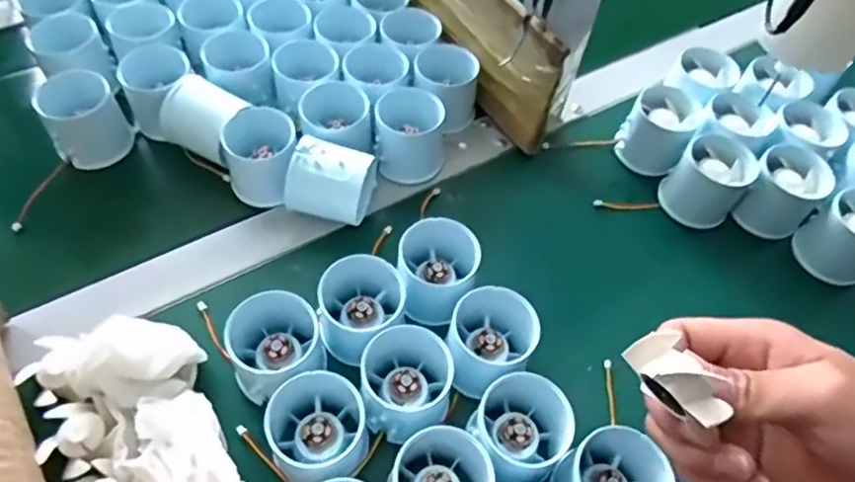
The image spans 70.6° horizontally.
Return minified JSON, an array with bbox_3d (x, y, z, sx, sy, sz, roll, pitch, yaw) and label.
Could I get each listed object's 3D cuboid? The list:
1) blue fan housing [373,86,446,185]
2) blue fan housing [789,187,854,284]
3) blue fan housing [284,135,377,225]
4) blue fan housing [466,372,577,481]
[{"bbox_3d":[-0.014,-0.079,0.466,0.049,0.050,0.063,-6,57,-8],"label":"blue fan housing"},{"bbox_3d":[0.309,-0.002,0.443,0.061,0.045,0.051,-30,63,-22],"label":"blue fan housing"},{"bbox_3d":[-0.068,-0.042,0.434,0.052,0.050,0.053,12,56,4],"label":"blue fan housing"},{"bbox_3d":[0.056,0.104,0.347,0.052,0.044,0.056,-23,61,-19],"label":"blue fan housing"}]

